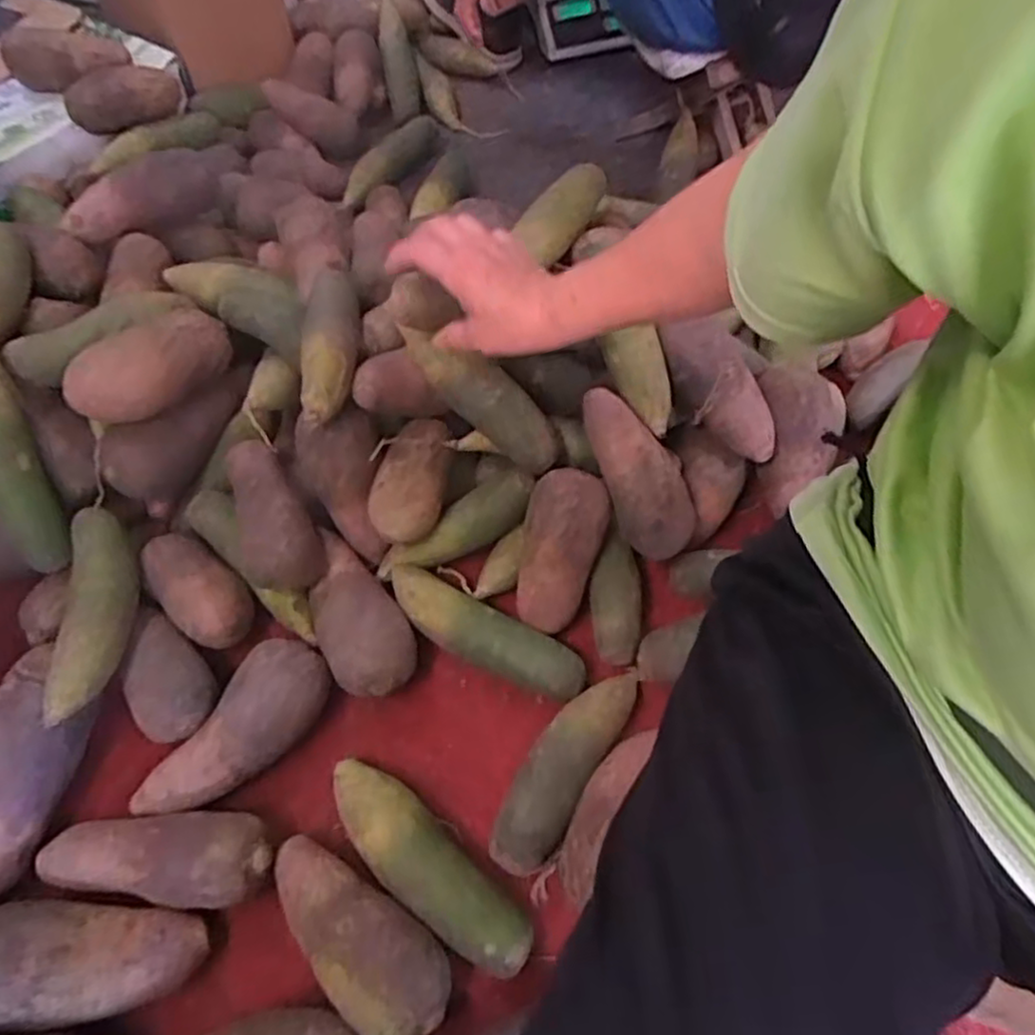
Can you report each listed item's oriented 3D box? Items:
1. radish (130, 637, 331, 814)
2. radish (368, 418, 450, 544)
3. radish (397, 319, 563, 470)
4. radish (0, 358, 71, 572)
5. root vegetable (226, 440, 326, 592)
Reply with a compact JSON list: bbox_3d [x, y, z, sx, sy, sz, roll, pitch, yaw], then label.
[{"bbox_3d":[-0.236,0.188,0.618,0.068,0.066,0.175,32,64,19],"label":"radish"},{"bbox_3d":[-0.099,-0.037,0.693,0.067,0.055,0.128,25,73,-11],"label":"radish"},{"bbox_3d":[-0.034,-0.106,0.647,0.169,0.052,0.044,40,63,-12],"label":"radish"},{"bbox_3d":[-0.461,-0.055,0.644,0.052,0.223,0.053,-13,15,-7],"label":"radish"},{"bbox_3d":[-0.234,-0.010,0.674,0.063,0.045,0.157,-22,61,-12],"label":"root vegetable"}]

